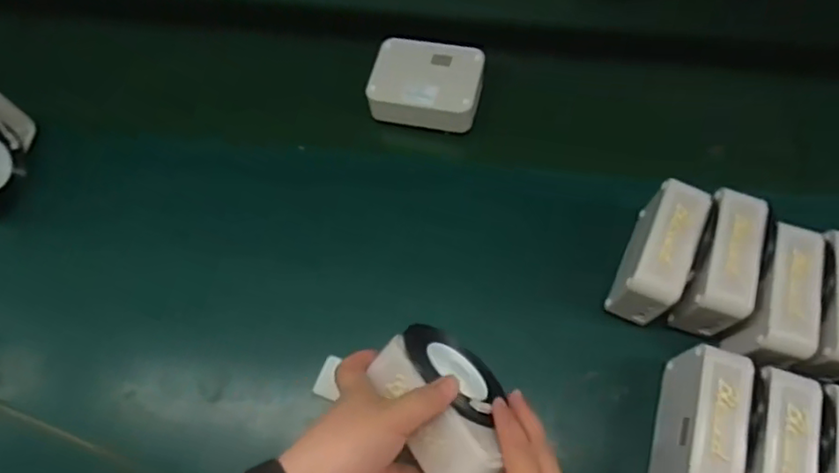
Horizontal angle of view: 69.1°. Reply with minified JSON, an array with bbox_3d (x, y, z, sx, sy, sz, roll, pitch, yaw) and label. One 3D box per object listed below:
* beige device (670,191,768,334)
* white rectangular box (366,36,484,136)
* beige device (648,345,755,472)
[{"bbox_3d":[0.295,0.031,0.605,0.058,0.086,0.131,21,68,11],"label":"beige device"},{"bbox_3d":[0.009,-0.181,0.733,0.126,0.042,0.100,12,67,7],"label":"white rectangular box"},{"bbox_3d":[0.248,0.172,0.550,0.058,0.096,0.130,14,67,8],"label":"beige device"}]

